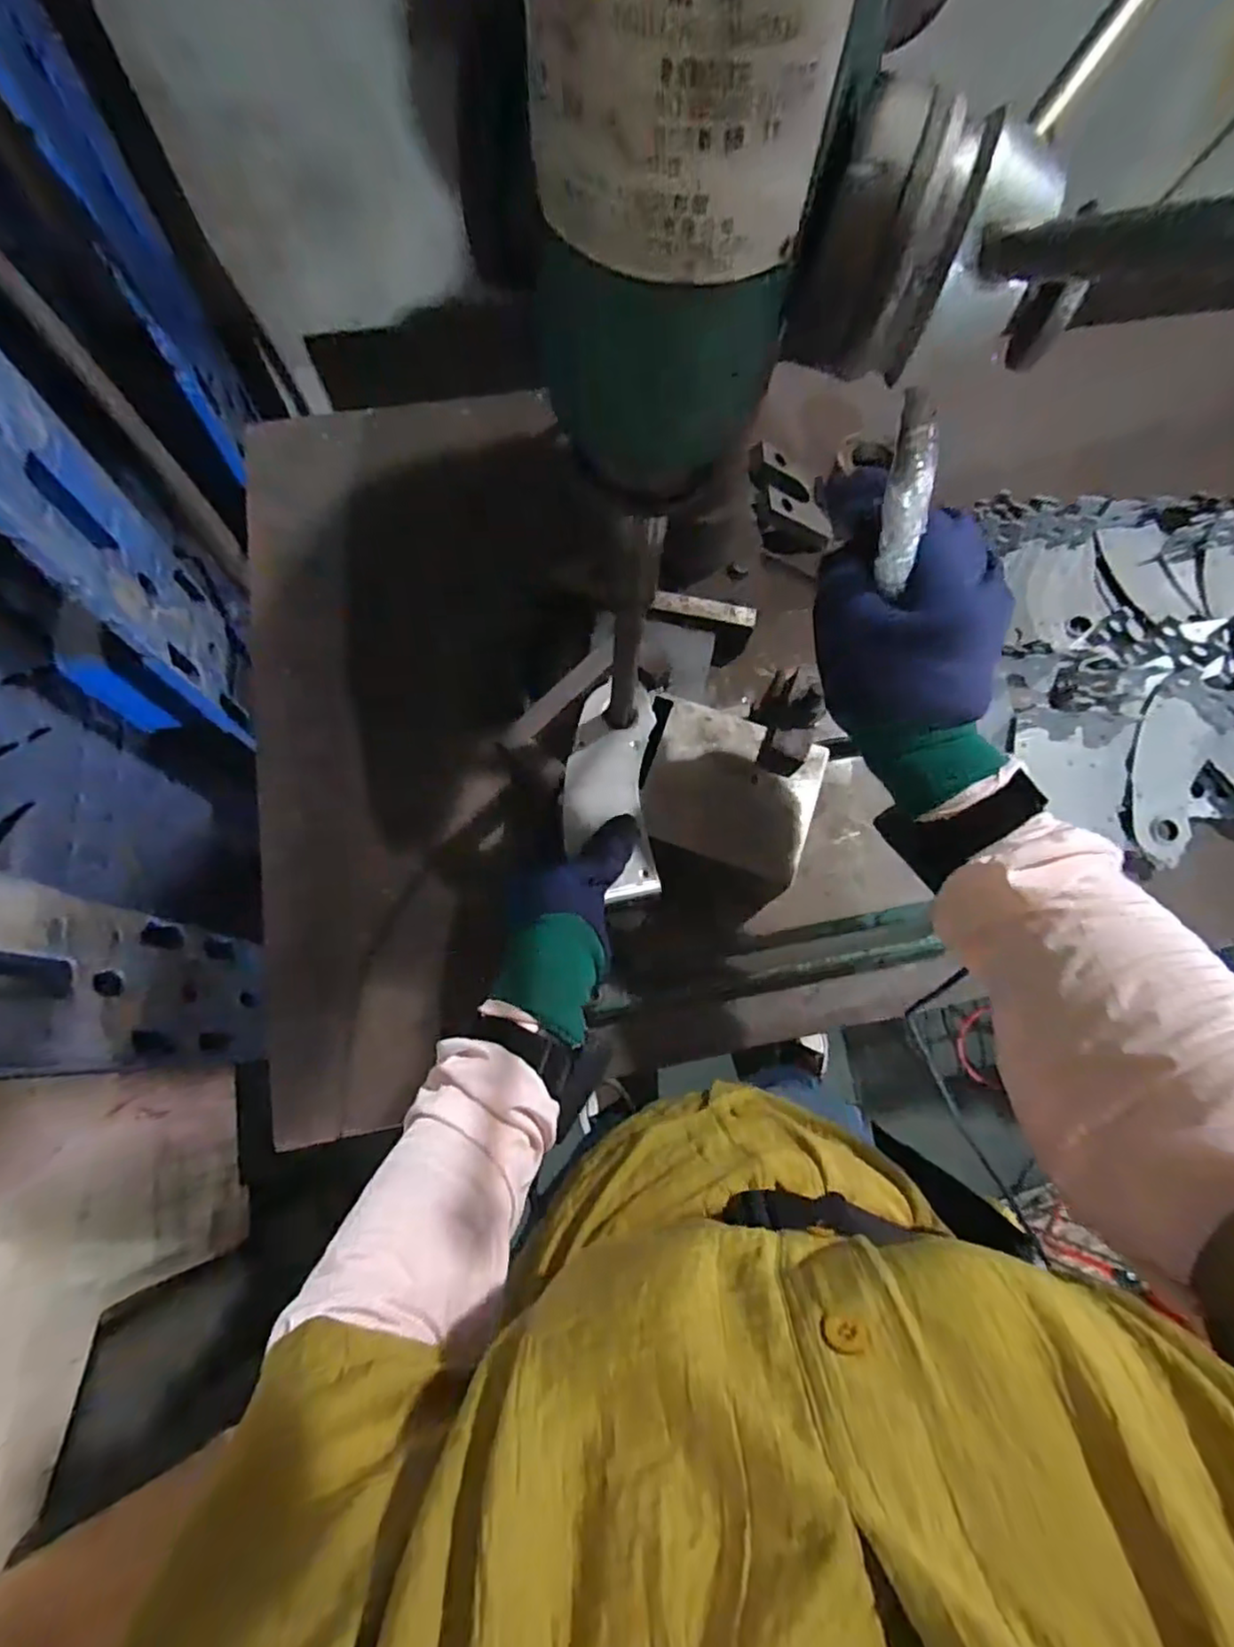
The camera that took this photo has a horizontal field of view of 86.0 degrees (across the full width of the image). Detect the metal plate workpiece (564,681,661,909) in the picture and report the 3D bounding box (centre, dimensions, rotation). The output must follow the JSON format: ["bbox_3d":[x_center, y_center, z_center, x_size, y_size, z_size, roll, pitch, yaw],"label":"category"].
[{"bbox_3d":[-0.005,-0.025,0.491,0.069,0.010,0.164,-3,72,-3],"label":"metal plate workpiece"}]

